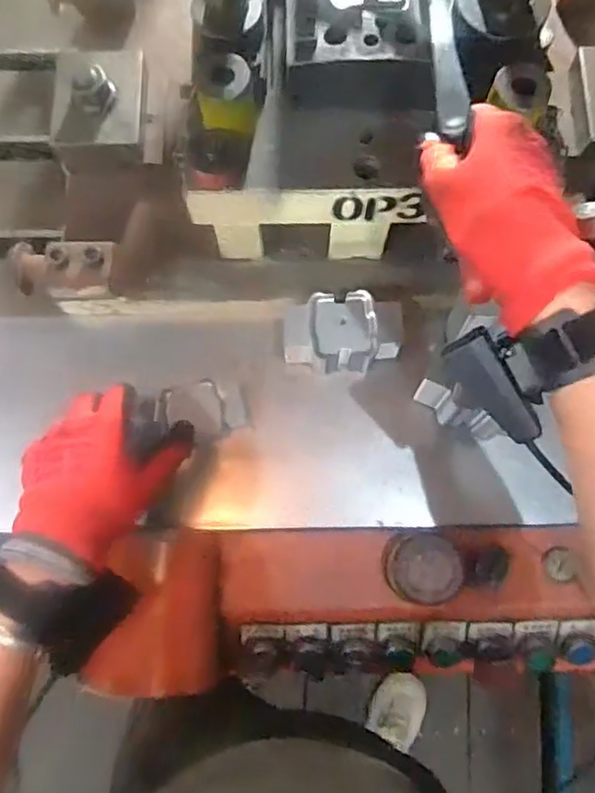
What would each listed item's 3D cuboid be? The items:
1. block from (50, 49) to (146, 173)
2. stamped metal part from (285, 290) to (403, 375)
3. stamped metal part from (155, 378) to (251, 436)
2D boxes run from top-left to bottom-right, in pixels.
[{"bbox_3d":[-0.184,-0.273,0.578,0.082,0.056,0.106,0,75,0],"label":"block"},{"bbox_3d":[0.041,-0.053,0.563,0.106,0.055,0.062,-4,75,-1],"label":"stamped metal part"},{"bbox_3d":[-0.084,0.012,0.551,0.077,0.024,0.045,-8,75,-2],"label":"stamped metal part"}]

